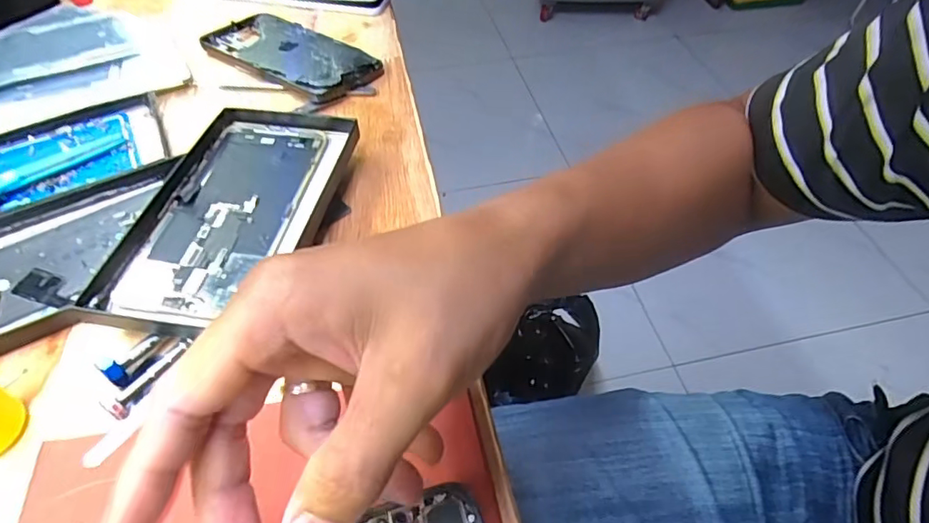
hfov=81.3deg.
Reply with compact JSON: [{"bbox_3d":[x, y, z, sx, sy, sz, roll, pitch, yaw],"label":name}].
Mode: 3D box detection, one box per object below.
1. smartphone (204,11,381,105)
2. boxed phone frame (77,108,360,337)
[{"bbox_3d":[-0.152,-0.178,0.465,0.160,0.015,0.076,27,55,20],"label":"smartphone"},{"bbox_3d":[-0.138,-0.030,0.327,0.107,0.022,0.169,5,51,4],"label":"boxed phone frame"}]

